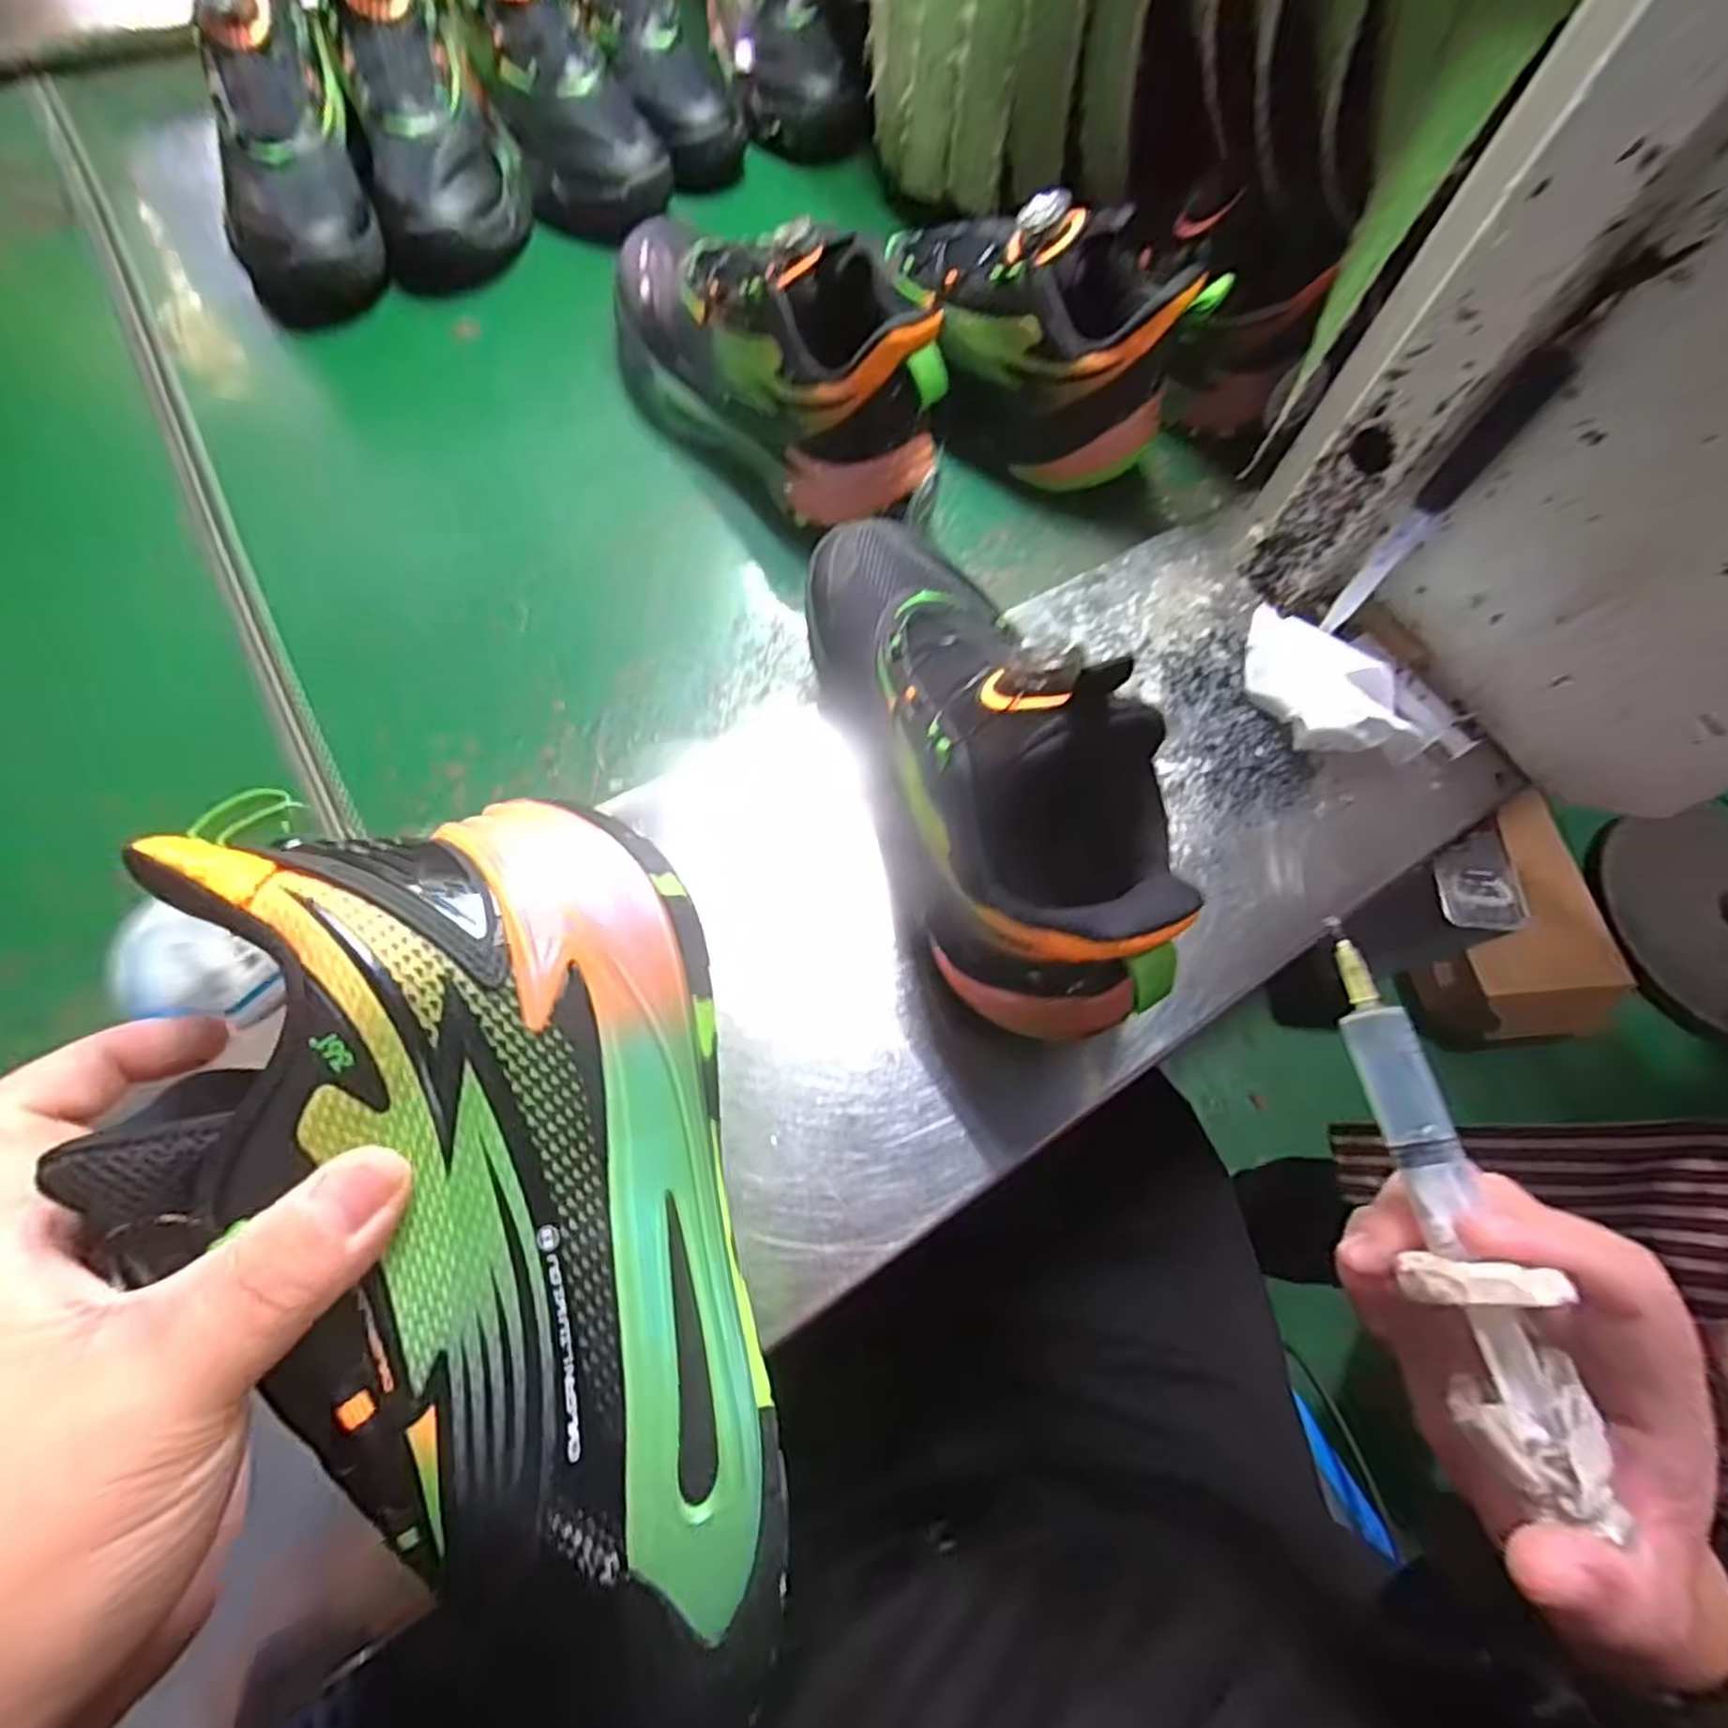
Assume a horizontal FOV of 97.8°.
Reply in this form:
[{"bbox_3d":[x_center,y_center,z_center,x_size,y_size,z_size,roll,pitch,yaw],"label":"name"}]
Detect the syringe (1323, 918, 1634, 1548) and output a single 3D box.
[{"bbox_3d":[0.156,0.085,0.203,0.032,0.028,0.144,-5,65,-5],"label":"syringe"}]

